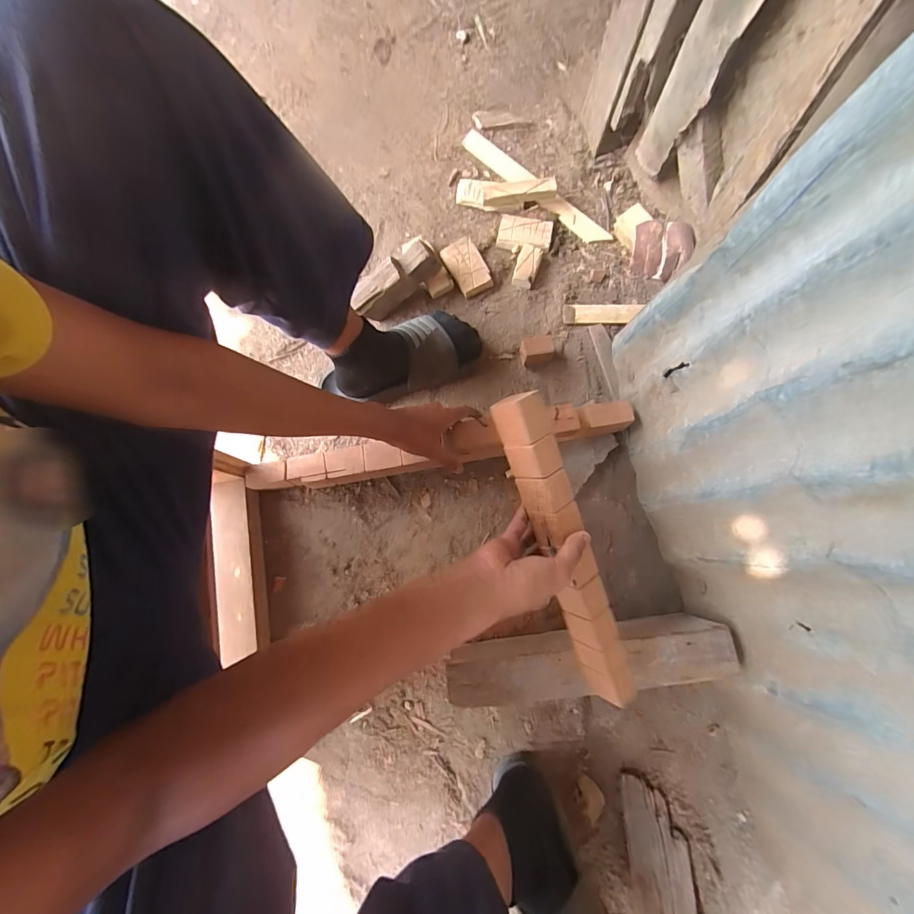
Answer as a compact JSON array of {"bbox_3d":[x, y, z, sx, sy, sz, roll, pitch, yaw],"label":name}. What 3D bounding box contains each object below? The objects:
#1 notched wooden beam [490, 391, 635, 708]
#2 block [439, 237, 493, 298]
[{"bbox_3d":[0.104,0.090,0.392,0.045,0.037,0.316,-22,102,-4],"label":"notched wooden beam"},{"bbox_3d":[0.016,-0.327,0.712,0.061,0.028,0.093,-28,82,-4],"label":"block"}]

